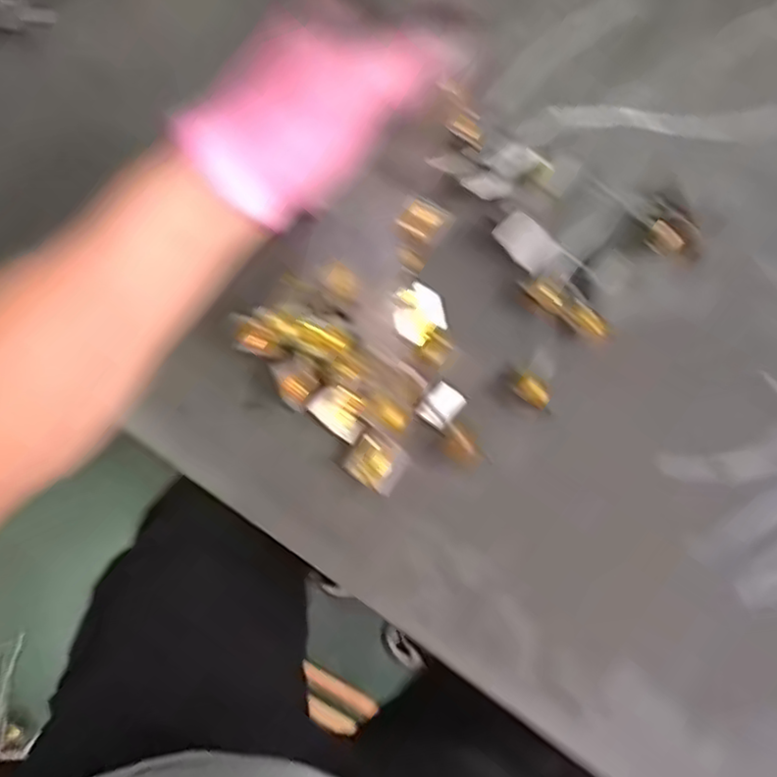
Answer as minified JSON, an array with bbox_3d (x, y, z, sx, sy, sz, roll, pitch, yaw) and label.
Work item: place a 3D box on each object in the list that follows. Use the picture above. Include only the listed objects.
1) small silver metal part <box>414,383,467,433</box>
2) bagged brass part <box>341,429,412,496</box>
[{"bbox_3d":[0.039,0.013,0.514,0.025,0.004,0.031,40,95,0],"label":"small silver metal part"},{"bbox_3d":[-0.009,0.055,0.520,0.043,0.012,0.037,35,76,13],"label":"bagged brass part"}]

